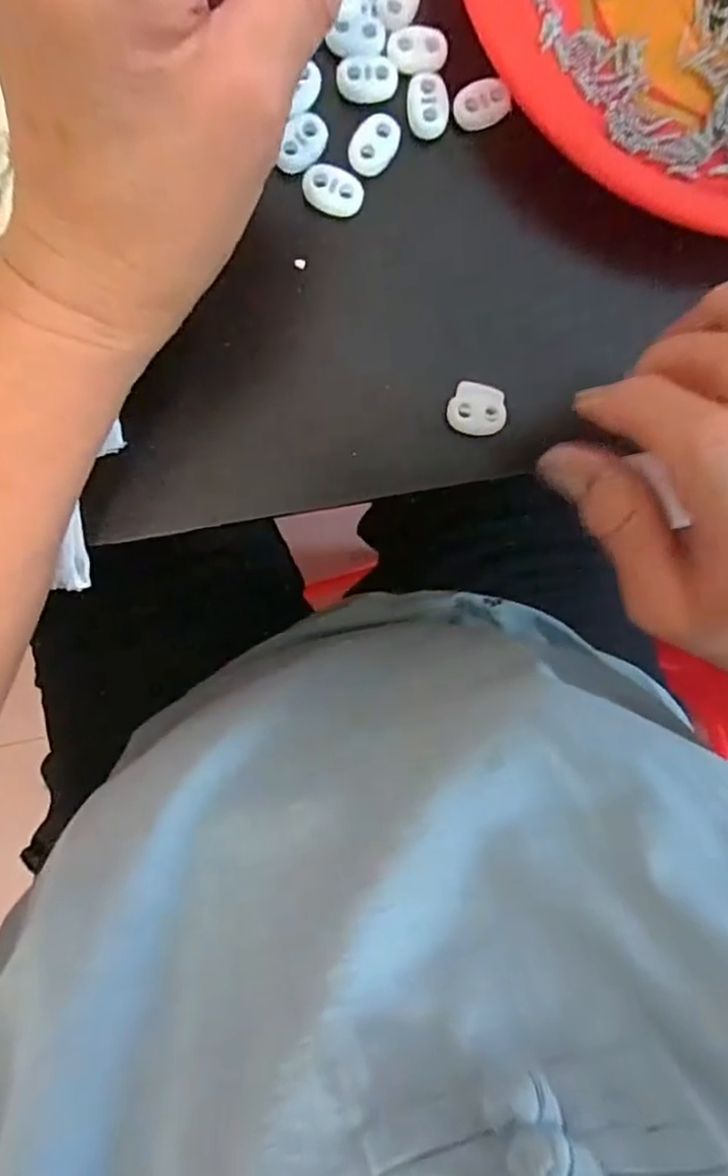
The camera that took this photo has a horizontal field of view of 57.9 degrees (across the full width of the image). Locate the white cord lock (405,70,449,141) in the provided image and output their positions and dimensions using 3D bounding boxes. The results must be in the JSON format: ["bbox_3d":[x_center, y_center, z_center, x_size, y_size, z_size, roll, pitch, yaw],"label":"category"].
[{"bbox_3d":[0.024,-0.180,0.246,0.015,0.006,0.022,-2,92,-6],"label":"white cord lock"}]

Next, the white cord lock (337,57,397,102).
[{"bbox_3d":[0.001,-0.189,0.244,0.022,0.004,0.013,-4,92,-5],"label":"white cord lock"}]

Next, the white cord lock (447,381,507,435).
[{"bbox_3d":[0.044,-0.069,0.251,0.022,0.004,0.020,11,90,-6],"label":"white cord lock"}]

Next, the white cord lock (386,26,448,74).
[{"bbox_3d":[0.020,-0.199,0.243,0.021,0.004,0.015,-2,92,-6],"label":"white cord lock"}]

